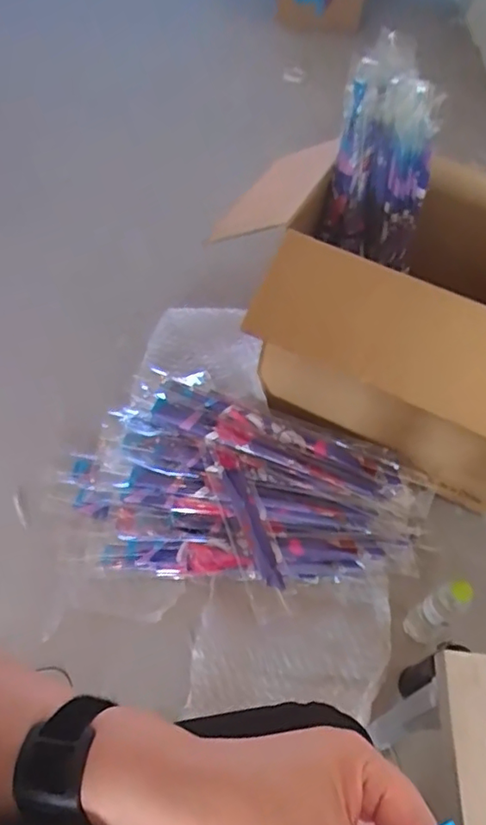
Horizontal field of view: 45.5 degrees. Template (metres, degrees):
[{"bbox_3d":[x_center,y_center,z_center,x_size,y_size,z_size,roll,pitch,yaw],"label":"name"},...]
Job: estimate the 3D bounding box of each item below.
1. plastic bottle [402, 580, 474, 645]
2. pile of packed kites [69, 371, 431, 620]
[{"bbox_3d":[0.348,0.354,1.039,0.073,0.196,0.057,-28,61,-25],"label":"plastic bottle"},{"bbox_3d":[0.004,0.174,1.206,0.719,0.082,0.457,22,54,10],"label":"pile of packed kites"}]

